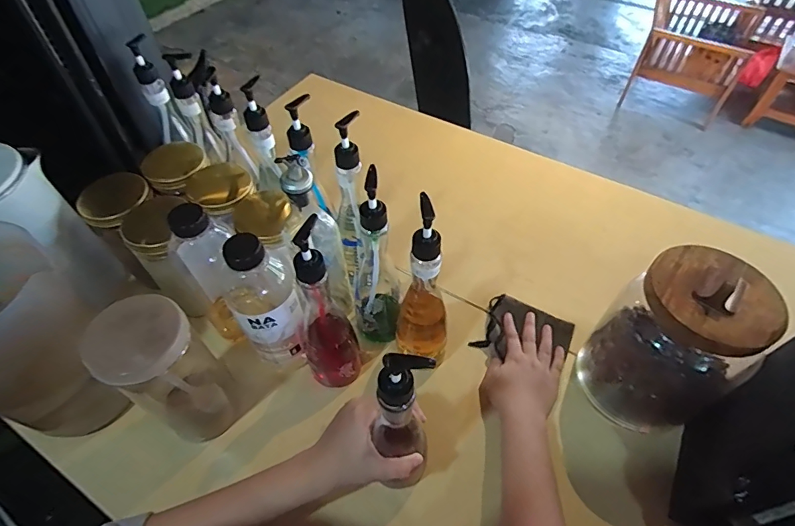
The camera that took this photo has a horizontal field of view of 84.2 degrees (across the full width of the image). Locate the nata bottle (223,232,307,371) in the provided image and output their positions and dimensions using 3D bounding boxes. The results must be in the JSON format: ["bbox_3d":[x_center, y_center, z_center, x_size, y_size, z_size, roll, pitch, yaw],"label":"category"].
[{"bbox_3d":[-0.161,0.055,0.546,0.082,0.230,0.083,-19,55,-14],"label":"nata bottle"}]

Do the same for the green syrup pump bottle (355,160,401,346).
[{"bbox_3d":[-0.027,0.010,0.547,0.060,0.278,0.064,-7,53,-6],"label":"green syrup pump bottle"}]

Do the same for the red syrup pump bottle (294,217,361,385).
[{"bbox_3d":[-0.084,0.063,0.508,0.060,0.278,0.059,-19,55,-14],"label":"red syrup pump bottle"}]

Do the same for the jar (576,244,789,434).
[{"bbox_3d":[0.316,0.100,0.511,0.127,0.223,0.135,0,53,0],"label":"jar"}]

